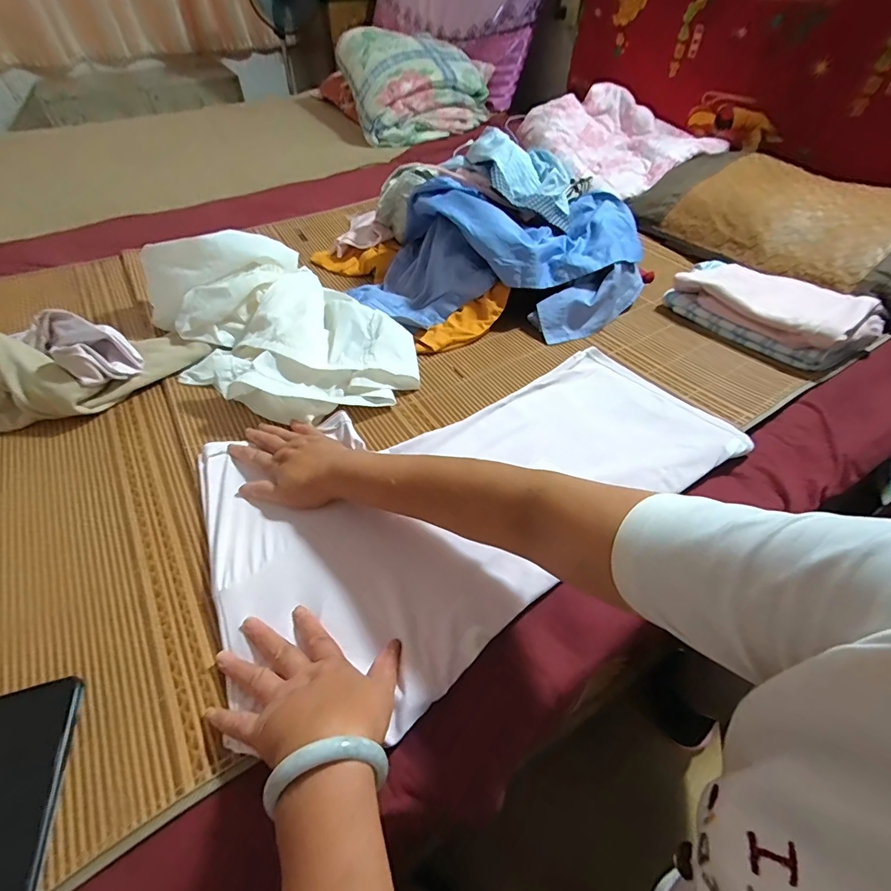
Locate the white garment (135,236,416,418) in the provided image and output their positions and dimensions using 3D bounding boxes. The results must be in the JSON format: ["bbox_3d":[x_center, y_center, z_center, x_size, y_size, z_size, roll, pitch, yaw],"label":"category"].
[{"bbox_3d":[-0.247,-0.190,0.669,0.320,0.107,0.377,-22,52,-19],"label":"white garment"}]

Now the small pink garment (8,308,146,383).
[{"bbox_3d":[-0.488,-0.138,0.610,0.129,0.064,0.089,26,53,21],"label":"small pink garment"}]

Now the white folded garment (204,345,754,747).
[{"bbox_3d":[0.043,0.022,0.543,0.606,0.031,0.342,-29,55,-22],"label":"white folded garment"}]

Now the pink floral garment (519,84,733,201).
[{"bbox_3d":[0.446,-0.796,1.170,0.295,0.126,0.429,-18,51,-16],"label":"pink floral garment"}]

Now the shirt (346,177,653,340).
[{"bbox_3d":[0.096,-0.330,0.772,0.491,0.144,0.280,-2,48,-1],"label":"shirt"}]

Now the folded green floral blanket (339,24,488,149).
[{"bbox_3d":[-0.094,-1.189,1.490,0.442,0.226,0.363,-15,50,-13],"label":"folded green floral blanket"}]

